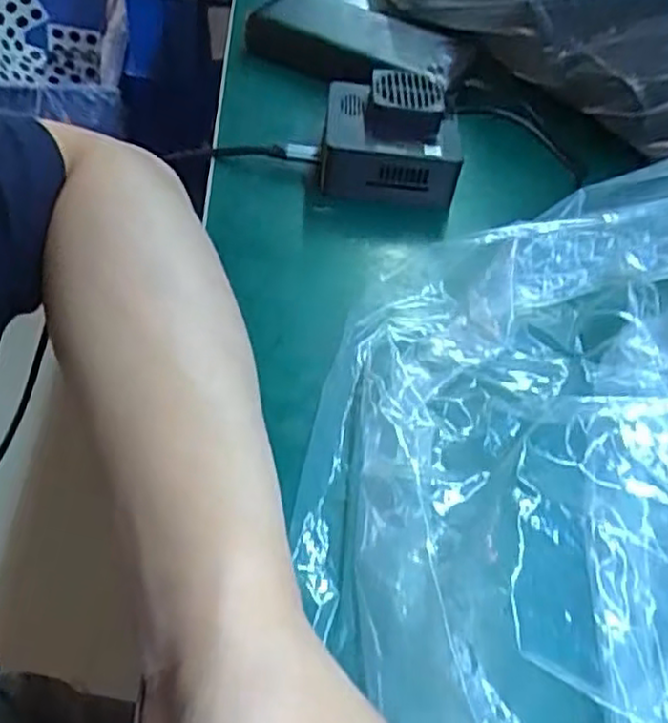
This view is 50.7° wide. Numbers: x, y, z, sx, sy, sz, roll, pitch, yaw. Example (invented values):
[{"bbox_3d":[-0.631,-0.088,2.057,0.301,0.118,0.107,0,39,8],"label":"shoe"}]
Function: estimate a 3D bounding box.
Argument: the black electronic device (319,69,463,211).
[{"bbox_3d":[0.034,-0.132,0.410,0.077,0.042,0.069,8,49,-2],"label":"black electronic device"}]

